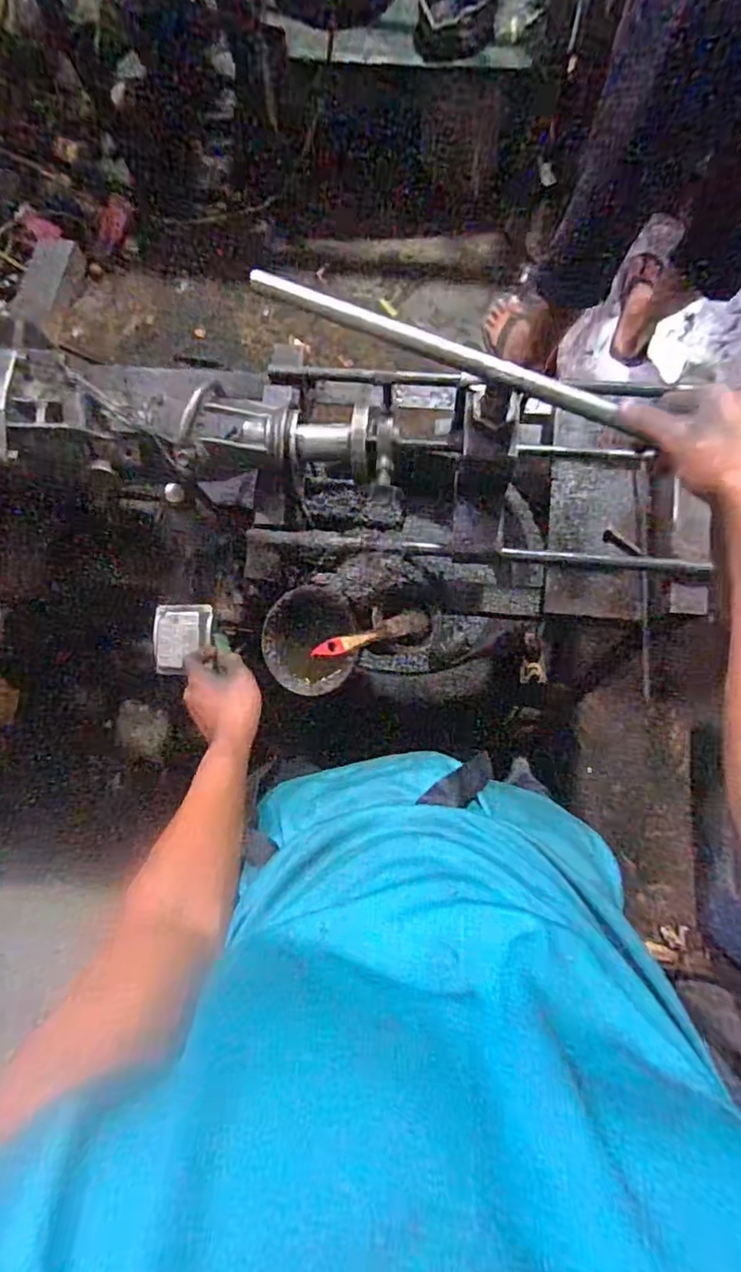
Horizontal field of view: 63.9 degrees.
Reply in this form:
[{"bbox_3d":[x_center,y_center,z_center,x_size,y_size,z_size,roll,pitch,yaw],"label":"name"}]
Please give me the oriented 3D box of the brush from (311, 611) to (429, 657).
[{"bbox_3d":[0.003,-0.003,0.688,0.171,0.023,0.025,-16,79,-42],"label":"brush"}]

